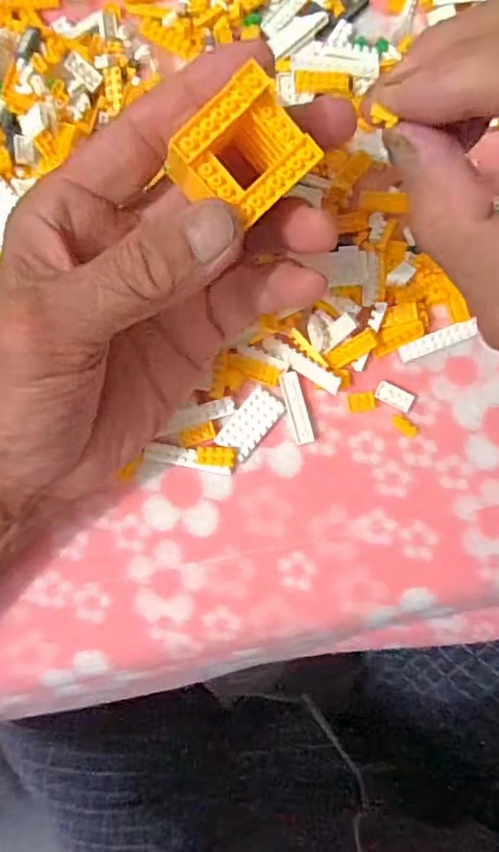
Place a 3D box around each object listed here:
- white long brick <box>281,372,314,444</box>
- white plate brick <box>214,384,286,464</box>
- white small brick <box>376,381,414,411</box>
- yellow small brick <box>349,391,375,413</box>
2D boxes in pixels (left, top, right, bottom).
[{"bbox_3d":[0.021,-0.008,0.260,0.008,0.005,0.032,-15,85,0],"label":"white long brick"},{"bbox_3d":[0.001,-0.001,0.258,0.016,0.004,0.031,39,87,4],"label":"white plate brick"},{"bbox_3d":[0.064,-0.013,0.261,0.016,0.005,0.009,27,86,3],"label":"white small brick"},{"bbox_3d":[0.050,-0.011,0.260,0.012,0.004,0.008,-9,85,1],"label":"yellow small brick"}]

